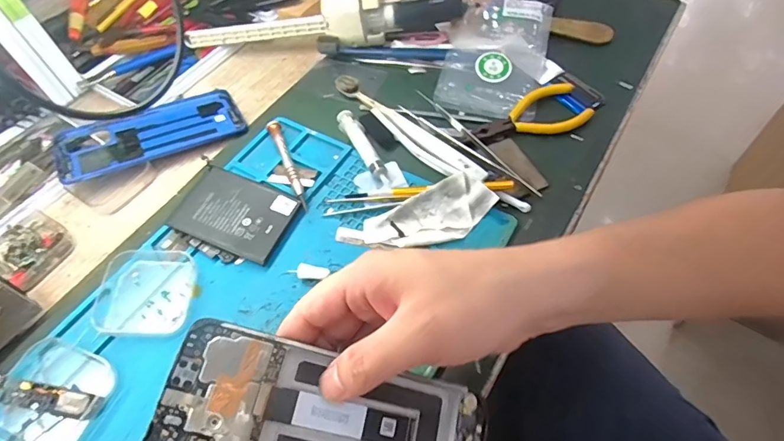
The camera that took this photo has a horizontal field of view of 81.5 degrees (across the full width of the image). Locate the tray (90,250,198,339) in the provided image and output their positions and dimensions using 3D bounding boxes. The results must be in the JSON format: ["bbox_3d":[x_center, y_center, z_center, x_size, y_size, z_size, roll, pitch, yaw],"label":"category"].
[{"bbox_3d":[-0.180,0.051,0.334,0.065,0.013,0.066,-1,56,3],"label":"tray"}]

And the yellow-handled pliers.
[{"bbox_3d":[0.123,-0.087,0.407,0.120,0.012,0.050,-27,59,-14],"label":"yellow-handled pliers"}]

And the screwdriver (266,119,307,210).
[{"bbox_3d":[-0.091,-0.052,0.399,0.012,0.010,0.106,-22,58,-11],"label":"screwdriver"}]

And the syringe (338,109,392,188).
[{"bbox_3d":[-0.026,-0.065,0.403,0.016,0.011,0.091,-22,58,-11],"label":"syringe"}]

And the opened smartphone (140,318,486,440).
[{"bbox_3d":[-0.030,0.102,0.218,0.155,0.007,0.071,20,63,-12],"label":"opened smartphone"}]

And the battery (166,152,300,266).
[{"bbox_3d":[-0.126,-0.008,0.367,0.089,0.006,0.065,21,60,11],"label":"battery"}]

